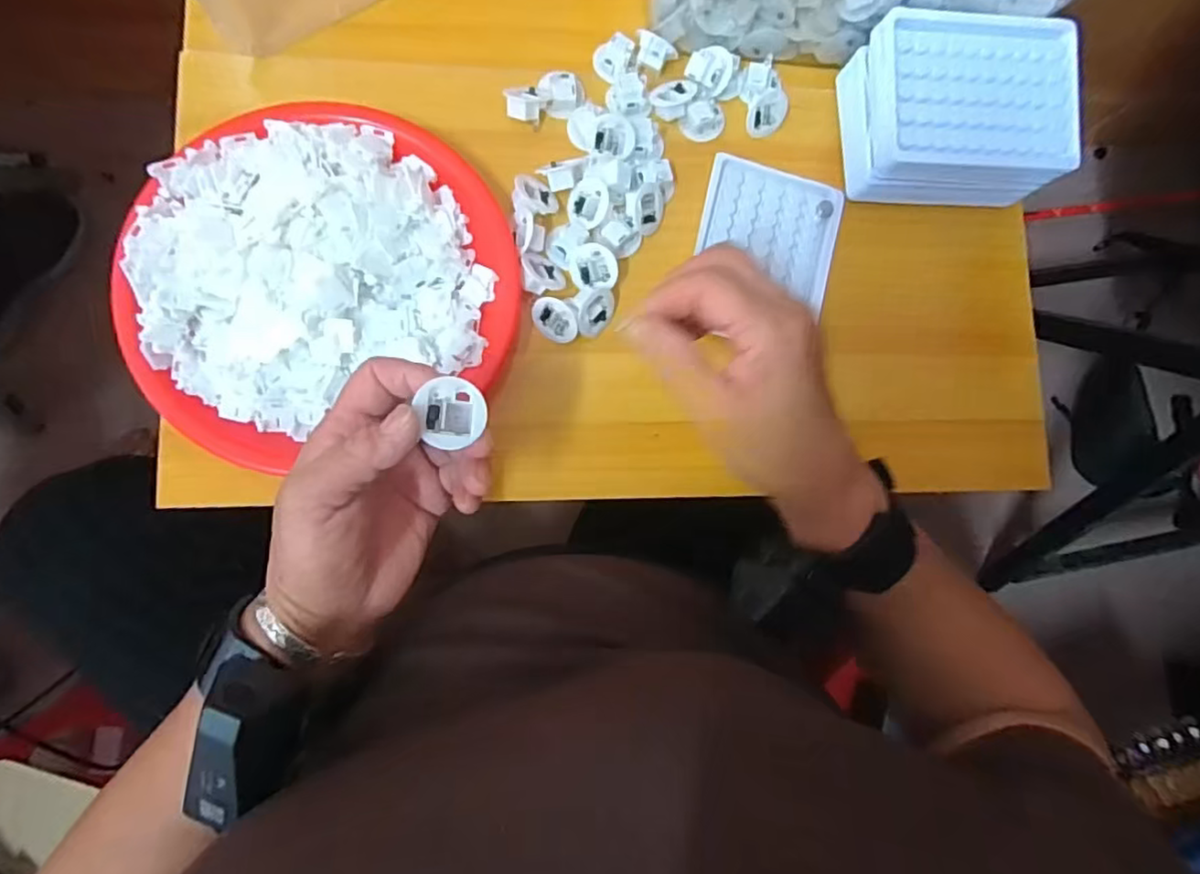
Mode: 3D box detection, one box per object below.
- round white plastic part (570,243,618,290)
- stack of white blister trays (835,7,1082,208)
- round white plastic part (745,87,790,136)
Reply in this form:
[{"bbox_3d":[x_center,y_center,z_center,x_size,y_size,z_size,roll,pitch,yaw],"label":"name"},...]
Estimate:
[{"bbox_3d":[-0.004,-0.113,0.407,0.032,0.010,0.028,4,102,13],"label":"round white plastic part"},{"bbox_3d":[0.243,-0.219,0.422,0.133,0.061,0.109,-4,85,-7],"label":"stack of white blister trays"},{"bbox_3d":[0.118,-0.229,0.437,0.025,0.016,0.031,41,82,-2],"label":"round white plastic part"}]

